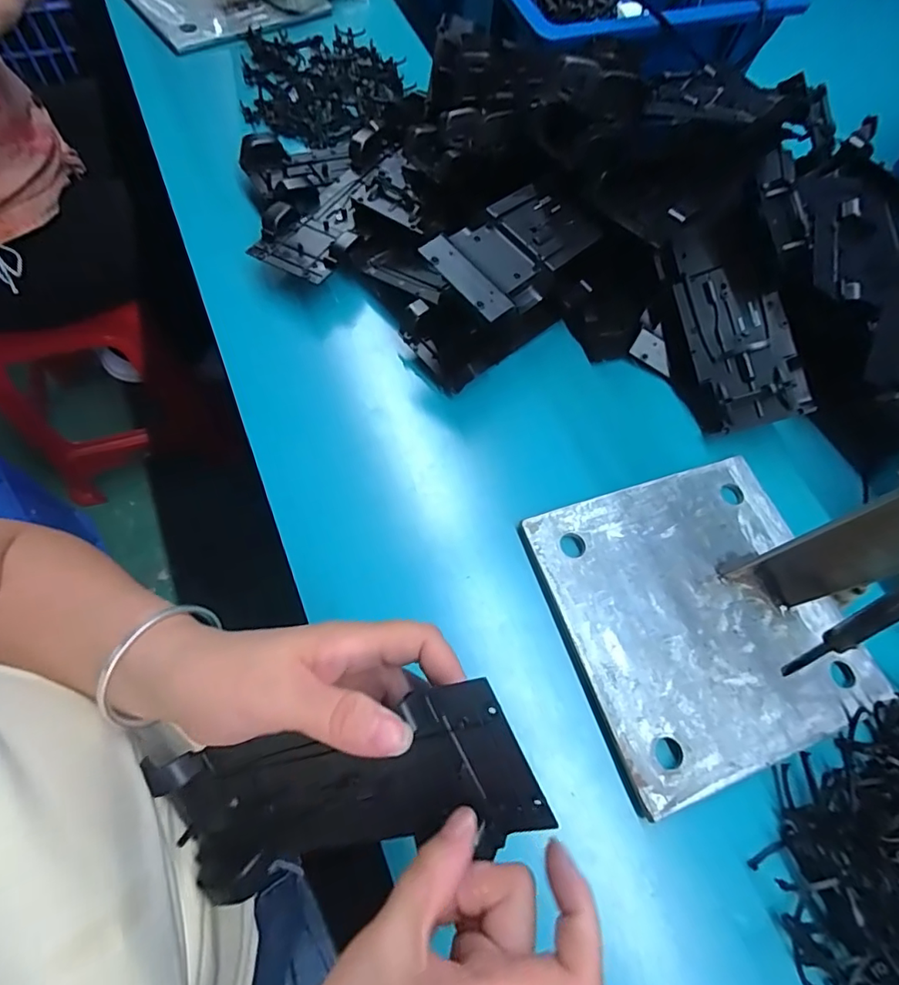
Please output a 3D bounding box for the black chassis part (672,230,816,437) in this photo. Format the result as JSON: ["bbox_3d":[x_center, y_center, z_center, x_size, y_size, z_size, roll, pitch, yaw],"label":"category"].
[{"bbox_3d":[0.226,-0.130,0.404,0.073,0.019,0.159,-12,84,21],"label":"black chassis part"}]

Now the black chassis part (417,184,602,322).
[{"bbox_3d":[0.045,-0.176,0.369,0.074,0.025,0.120,40,69,12],"label":"black chassis part"}]

